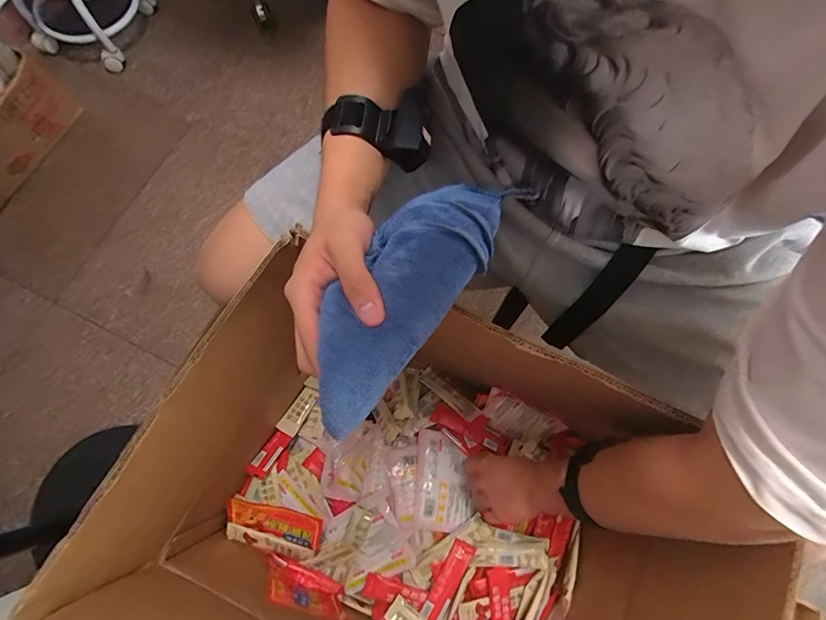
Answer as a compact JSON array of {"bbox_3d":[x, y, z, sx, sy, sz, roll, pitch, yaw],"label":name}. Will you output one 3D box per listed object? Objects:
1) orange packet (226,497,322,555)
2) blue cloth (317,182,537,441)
[{"bbox_3d":[-0.207,0.312,0.602,0.149,0.014,0.061,19,109,5],"label":"orange packet"},{"bbox_3d":[-0.002,-0.027,0.299,0.077,0.032,0.234,32,72,8],"label":"blue cloth"}]

